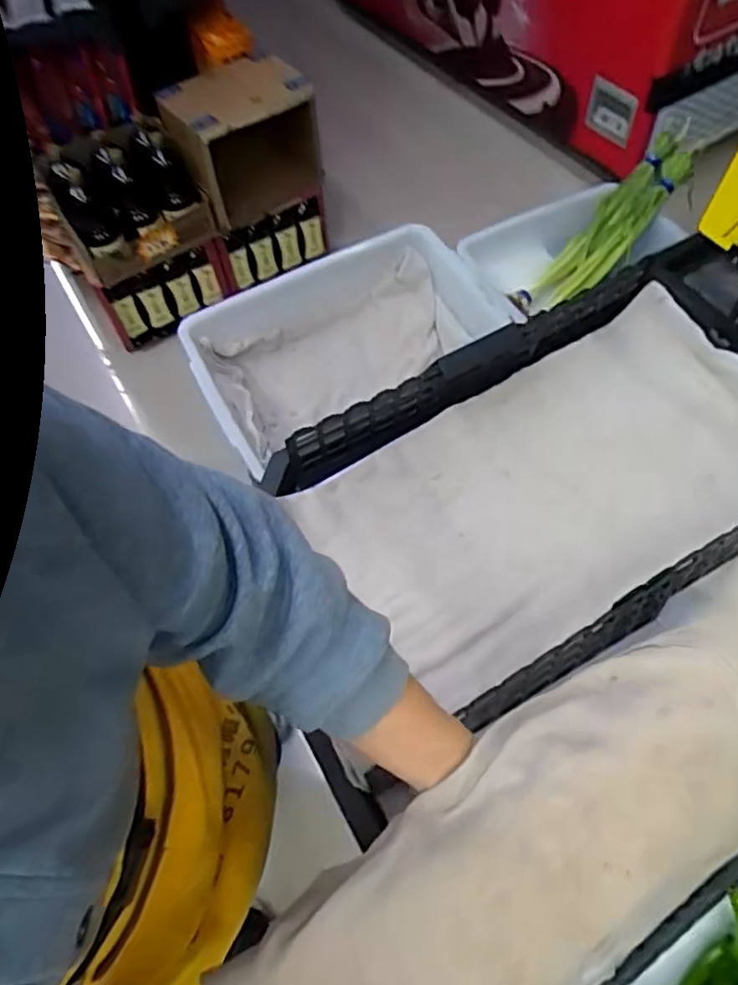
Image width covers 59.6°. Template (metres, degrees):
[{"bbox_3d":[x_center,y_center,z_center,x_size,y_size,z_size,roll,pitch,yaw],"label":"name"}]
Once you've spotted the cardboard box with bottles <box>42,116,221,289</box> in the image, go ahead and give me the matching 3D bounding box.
[{"bbox_3d":[-0.624,-0.758,1.701,0.366,0.274,0.239,-25,61,-12],"label":"cardboard box with bottles"}]

